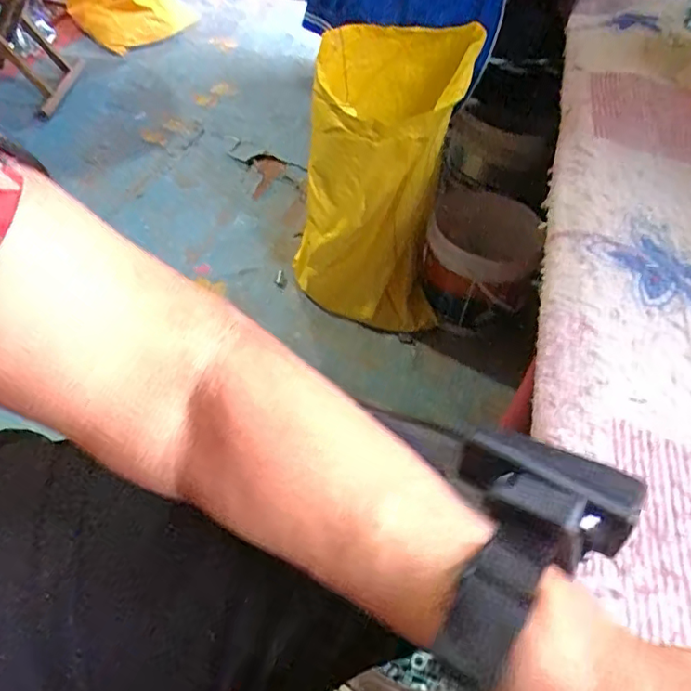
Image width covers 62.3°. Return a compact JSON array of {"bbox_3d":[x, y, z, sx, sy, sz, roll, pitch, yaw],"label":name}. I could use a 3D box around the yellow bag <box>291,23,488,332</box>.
[{"bbox_3d":[0.055,-0.283,1.010,0.255,0.465,0.228,6,46,-2],"label":"yellow bag"}]

